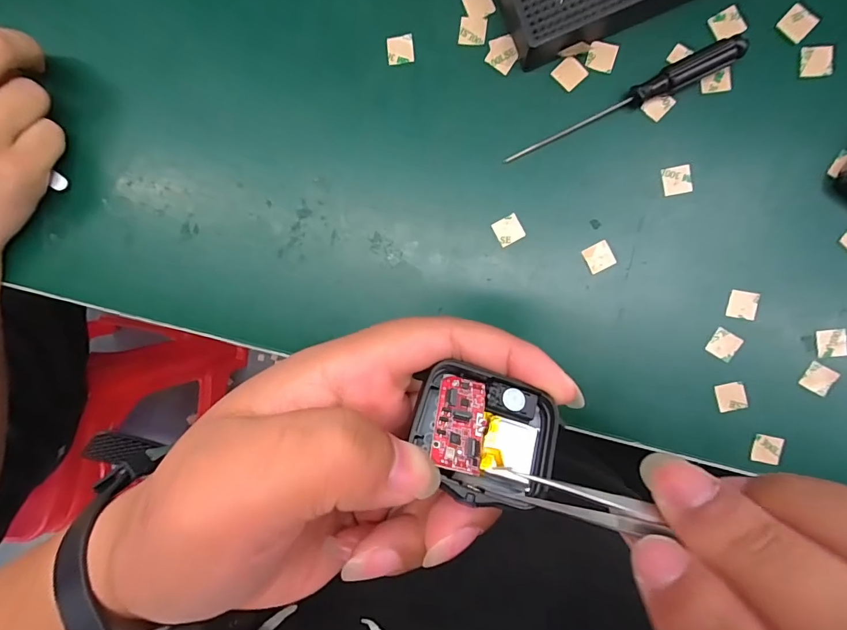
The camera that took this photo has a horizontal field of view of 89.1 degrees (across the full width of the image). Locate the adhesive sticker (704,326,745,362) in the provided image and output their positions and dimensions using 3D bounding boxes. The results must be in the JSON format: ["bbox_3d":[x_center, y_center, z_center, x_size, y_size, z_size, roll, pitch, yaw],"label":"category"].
[{"bbox_3d":[0.171,0.017,0.245,0.015,0.004,0.015,32,104,8],"label":"adhesive sticker"}]

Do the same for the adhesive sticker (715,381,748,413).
[{"bbox_3d":[0.176,0.047,0.246,0.015,0.004,0.015,-13,89,12],"label":"adhesive sticker"}]

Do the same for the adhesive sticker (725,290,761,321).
[{"bbox_3d":[0.180,-0.006,0.242,0.015,0.004,0.015,10,97,13],"label":"adhesive sticker"}]

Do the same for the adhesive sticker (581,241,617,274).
[{"bbox_3d":[0.102,-0.033,0.249,0.016,0.004,0.015,-26,88,6],"label":"adhesive sticker"}]

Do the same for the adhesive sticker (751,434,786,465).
[{"bbox_3d":[0.196,0.077,0.245,0.015,0.004,0.015,10,95,12],"label":"adhesive sticker"}]

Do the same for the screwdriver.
[{"bbox_3d":[0.109,-0.117,0.237,0.129,0.015,0.013,-24,90,5],"label":"screwdriver"}]

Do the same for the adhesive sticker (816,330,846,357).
[{"bbox_3d":[0.226,0.016,0.238,0.015,0.004,0.015,-3,87,7],"label":"adhesive sticker"}]

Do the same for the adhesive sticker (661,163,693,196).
[{"bbox_3d":[0.144,-0.076,0.243,0.016,0.004,0.016,-8,87,6],"label":"adhesive sticker"}]

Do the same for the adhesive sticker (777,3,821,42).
[{"bbox_3d":[0.203,-0.158,0.233,0.016,0.004,0.016,41,98,4],"label":"adhesive sticker"}]

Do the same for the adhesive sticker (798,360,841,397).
[{"bbox_3d":[0.220,0.036,0.239,0.015,0.004,0.015,26,94,3],"label":"adhesive sticker"}]

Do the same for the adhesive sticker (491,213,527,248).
[{"bbox_3d":[0.050,-0.050,0.253,0.016,0.004,0.016,-28,90,5],"label":"adhesive sticker"}]

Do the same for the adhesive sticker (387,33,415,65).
[{"bbox_3d":[-0.014,-0.158,0.255,0.016,0.004,0.016,-4,92,5],"label":"adhesive sticker"}]

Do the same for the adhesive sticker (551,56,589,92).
[{"bbox_3d":[0.084,-0.138,0.246,0.016,0.004,0.016,-42,85,6],"label":"adhesive sticker"}]

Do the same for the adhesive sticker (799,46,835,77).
[{"bbox_3d":[0.213,-0.137,0.231,0.016,0.004,0.016,2,92,5],"label":"adhesive sticker"}]

